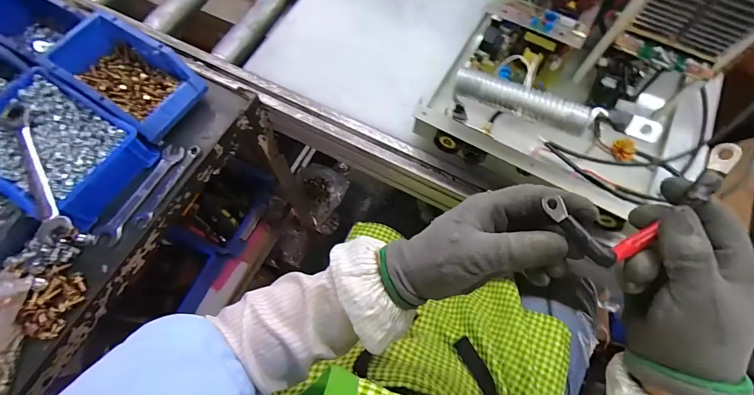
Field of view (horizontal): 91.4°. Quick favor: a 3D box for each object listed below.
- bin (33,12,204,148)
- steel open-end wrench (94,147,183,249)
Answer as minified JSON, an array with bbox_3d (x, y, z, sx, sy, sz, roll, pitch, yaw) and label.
[{"bbox_3d":[-0.355,-0.171,0.528,0.184,0.082,0.114,31,71,11],"label":"bin"},{"bbox_3d":[-0.320,-0.008,0.497,0.031,0.007,0.156,24,70,9],"label":"steel open-end wrench"}]

